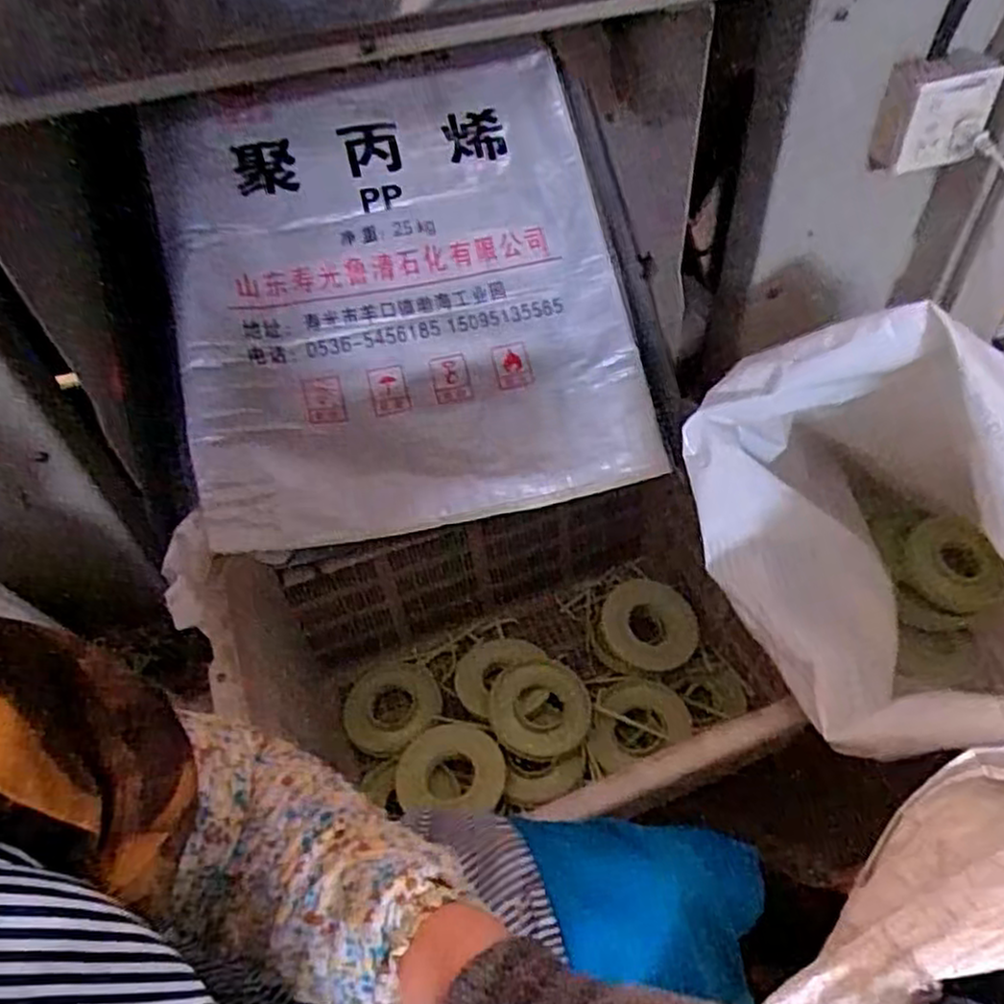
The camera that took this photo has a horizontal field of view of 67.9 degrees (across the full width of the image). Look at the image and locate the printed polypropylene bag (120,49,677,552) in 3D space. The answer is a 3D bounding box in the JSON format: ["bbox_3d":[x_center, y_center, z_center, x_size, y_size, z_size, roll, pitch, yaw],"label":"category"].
[{"bbox_3d":[-0.119,-0.245,0.891,0.531,0.078,0.554,-12,90,-2],"label":"printed polypropylene bag"}]

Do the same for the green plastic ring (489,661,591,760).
[{"bbox_3d":[0.047,0.258,0.927,0.119,0.021,0.118,-3,50,3],"label":"green plastic ring"}]

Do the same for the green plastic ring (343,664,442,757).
[{"bbox_3d":[-0.142,0.269,0.971,0.125,0.033,0.132,-3,50,3],"label":"green plastic ring"}]

